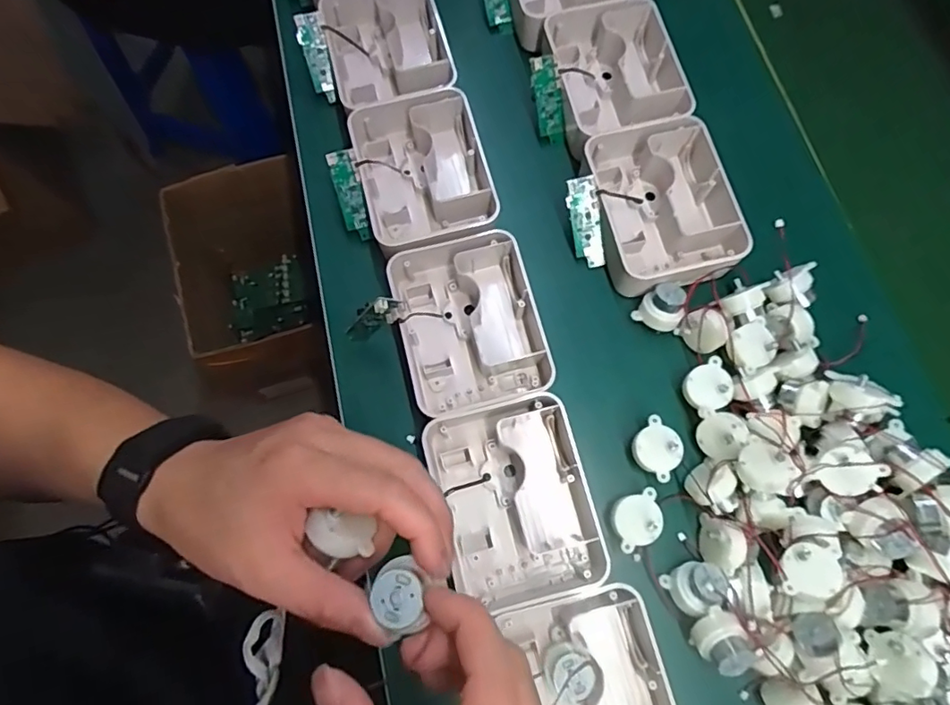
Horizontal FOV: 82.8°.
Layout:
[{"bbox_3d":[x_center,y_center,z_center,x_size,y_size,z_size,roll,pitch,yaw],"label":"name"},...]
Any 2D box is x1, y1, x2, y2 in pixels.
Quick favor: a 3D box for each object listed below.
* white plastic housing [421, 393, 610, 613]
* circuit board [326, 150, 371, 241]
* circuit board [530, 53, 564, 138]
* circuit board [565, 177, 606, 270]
[{"bbox_3d":[0.026,0.103,0.377,0.098,0.059,0.127,-14,74,-5],"label":"white plastic housing"},{"bbox_3d":[-0.100,-0.126,0.434,0.022,0.011,0.069,-13,107,-5],"label":"circuit board"},{"bbox_3d":[0.062,-0.217,0.457,0.023,0.005,0.061,-18,119,-7],"label":"circuit board"},{"bbox_3d":[0.089,-0.103,0.430,0.024,0.005,0.071,-9,115,16],"label":"circuit board"}]

